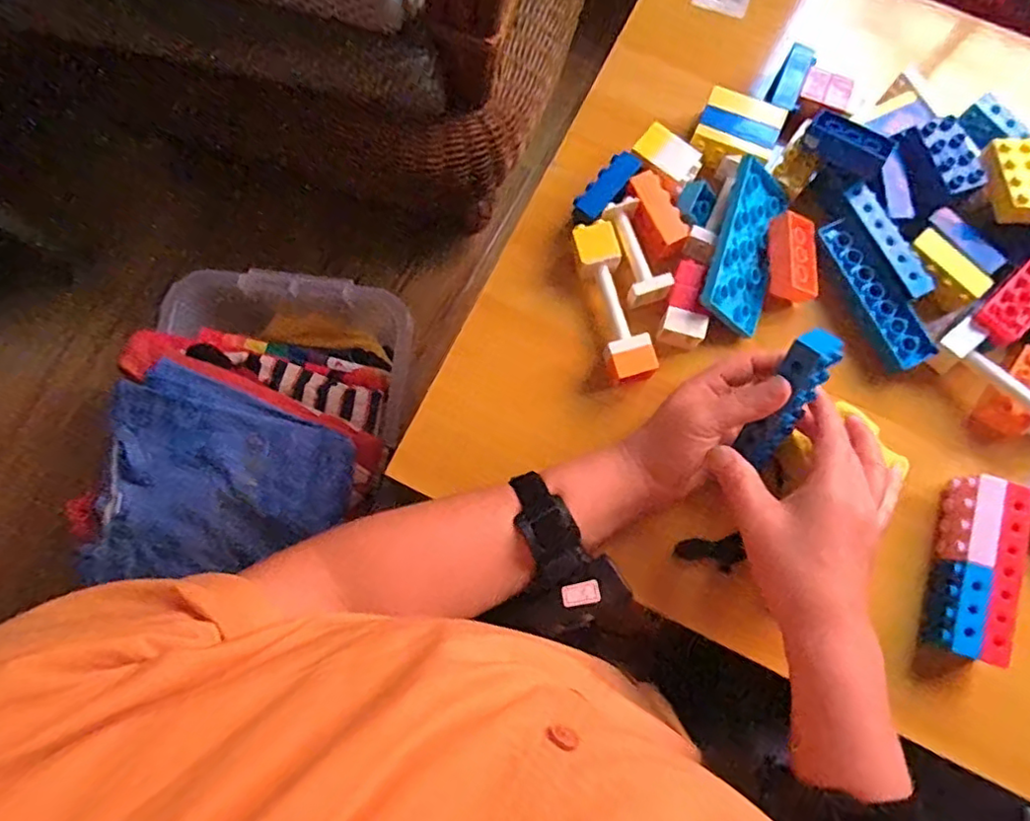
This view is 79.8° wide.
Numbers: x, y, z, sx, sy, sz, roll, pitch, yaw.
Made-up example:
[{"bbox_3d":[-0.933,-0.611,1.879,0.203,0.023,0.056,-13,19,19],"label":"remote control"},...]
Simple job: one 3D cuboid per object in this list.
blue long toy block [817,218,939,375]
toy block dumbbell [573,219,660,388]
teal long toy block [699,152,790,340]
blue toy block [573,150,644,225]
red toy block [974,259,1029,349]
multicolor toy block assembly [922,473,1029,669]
[{"bbox_3d":[0.282,-0.091,0.486,0.036,0.029,0.126,-30,80,-5],"label":"blue long toy block"},{"bbox_3d":[0.076,-0.083,0.487,0.034,0.041,0.128,-15,79,-2],"label":"toy block dumbbell"},{"bbox_3d":[0.184,-0.129,0.488,0.068,0.009,0.124,26,80,-34],"label":"teal long toy block"},{"bbox_3d":[0.073,-0.176,0.503,0.026,0.026,0.071,43,82,8],"label":"blue toy block"},{"bbox_3d":[0.378,-0.083,0.460,0.031,0.018,0.071,44,82,8],"label":"red toy block"},{"bbox_3d":[0.330,0.112,0.442,0.042,0.036,0.124,16,79,4],"label":"multicolor toy block assembly"}]

